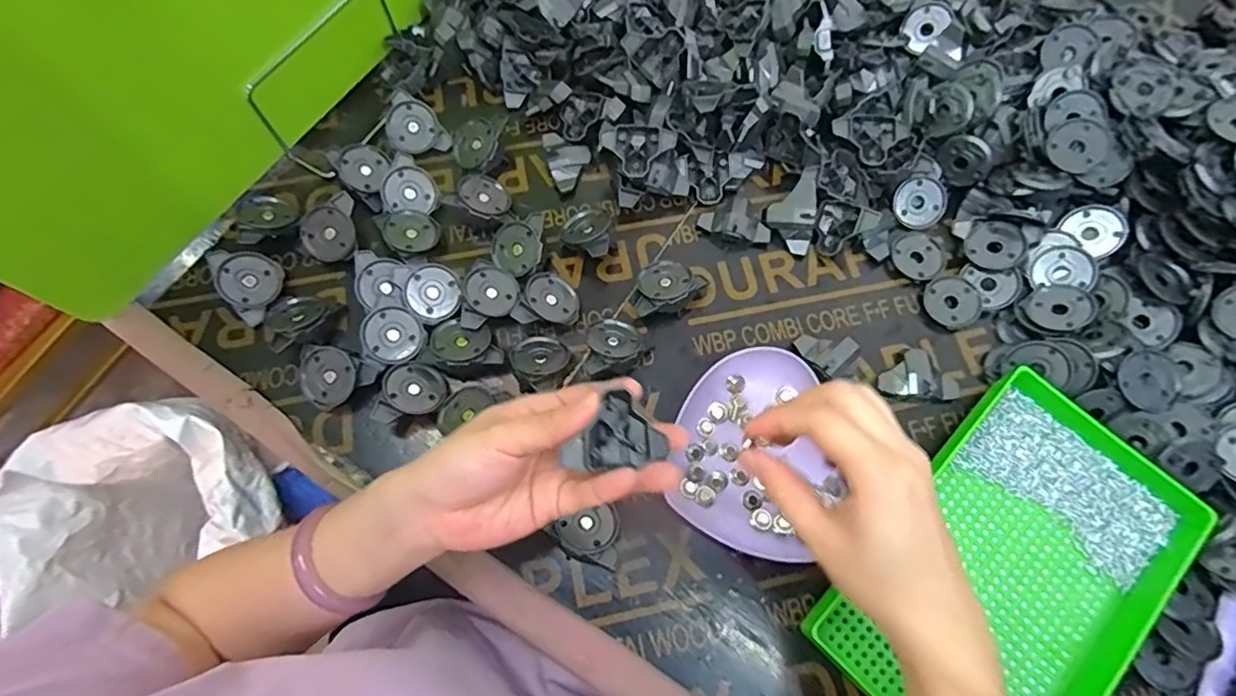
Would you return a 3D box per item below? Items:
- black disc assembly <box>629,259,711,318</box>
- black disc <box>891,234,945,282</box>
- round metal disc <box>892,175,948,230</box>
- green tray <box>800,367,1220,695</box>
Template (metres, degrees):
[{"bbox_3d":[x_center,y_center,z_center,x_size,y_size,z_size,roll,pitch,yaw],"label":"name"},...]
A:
[{"bbox_3d":[0.037,-0.047,0.477,0.056,0.024,0.042,-41,76,-13],"label":"black disc assembly"},{"bbox_3d":[0.252,-0.076,0.499,0.040,0.004,0.038,0,71,0],"label":"black disc"},{"bbox_3d":[0.259,-0.125,0.511,0.044,0.004,0.044,0,96,4],"label":"round metal disc"},{"bbox_3d":[0.267,0.149,0.401,0.153,0.035,0.253,41,76,12],"label":"green tray"}]

